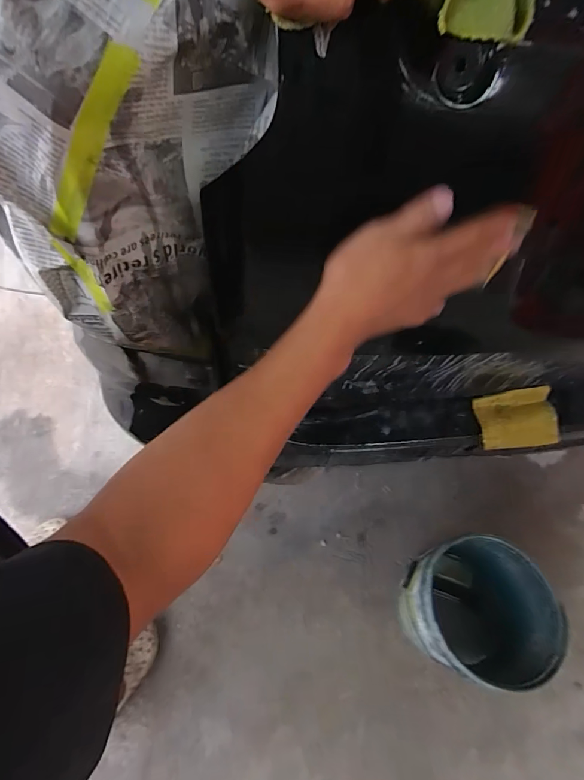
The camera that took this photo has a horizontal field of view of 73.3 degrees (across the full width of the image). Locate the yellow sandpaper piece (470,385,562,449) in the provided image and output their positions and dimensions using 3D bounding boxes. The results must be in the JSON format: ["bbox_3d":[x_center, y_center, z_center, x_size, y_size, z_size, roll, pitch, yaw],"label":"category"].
[{"bbox_3d":[0.387,0.051,0.673,0.142,0.009,0.097,-8,84,-6],"label":"yellow sandpaper piece"}]

